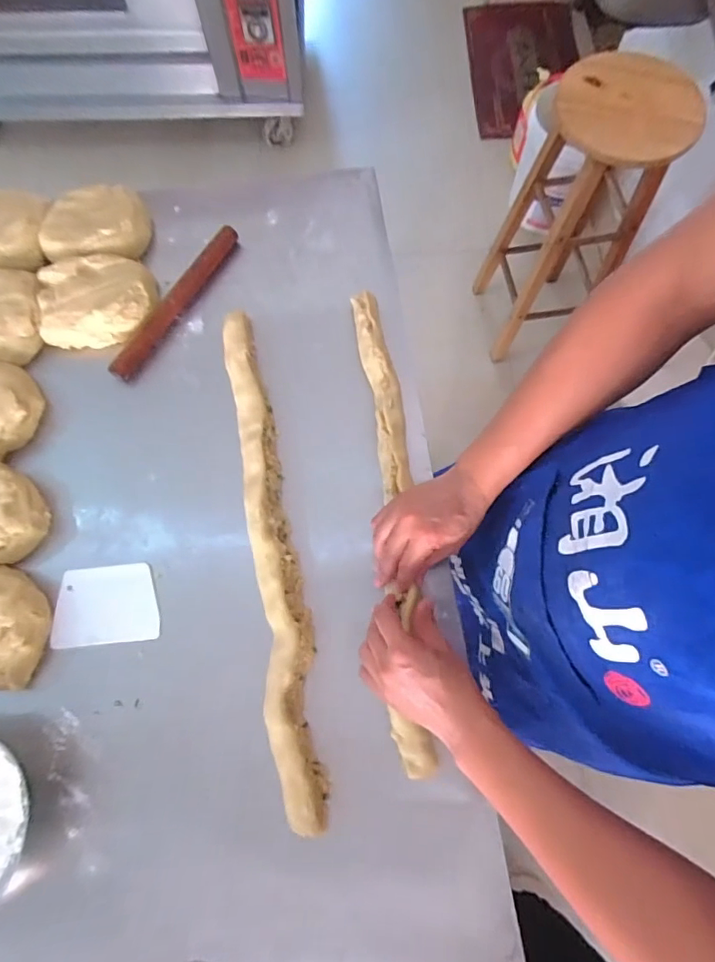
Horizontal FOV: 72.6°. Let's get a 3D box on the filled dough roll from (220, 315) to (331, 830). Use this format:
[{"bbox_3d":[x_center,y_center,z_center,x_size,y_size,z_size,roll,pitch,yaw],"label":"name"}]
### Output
[{"bbox_3d":[-0.105,0.071,0.604,0.060,0.055,0.630,-9,73,-3],"label":"filled dough roll"}]

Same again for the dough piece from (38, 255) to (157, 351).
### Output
[{"bbox_3d":[-0.365,-0.255,0.684,0.152,0.042,0.122,-9,73,-2],"label":"dough piece"}]

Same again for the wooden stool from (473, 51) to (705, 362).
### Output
[{"bbox_3d":[0.520,-0.636,1.236,0.249,0.650,0.281,-7,73,-2],"label":"wooden stool"}]

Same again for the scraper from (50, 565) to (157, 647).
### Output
[{"bbox_3d":[-0.311,0.153,0.603,0.127,0.005,0.092,-5,73,-1],"label":"scraper"}]

